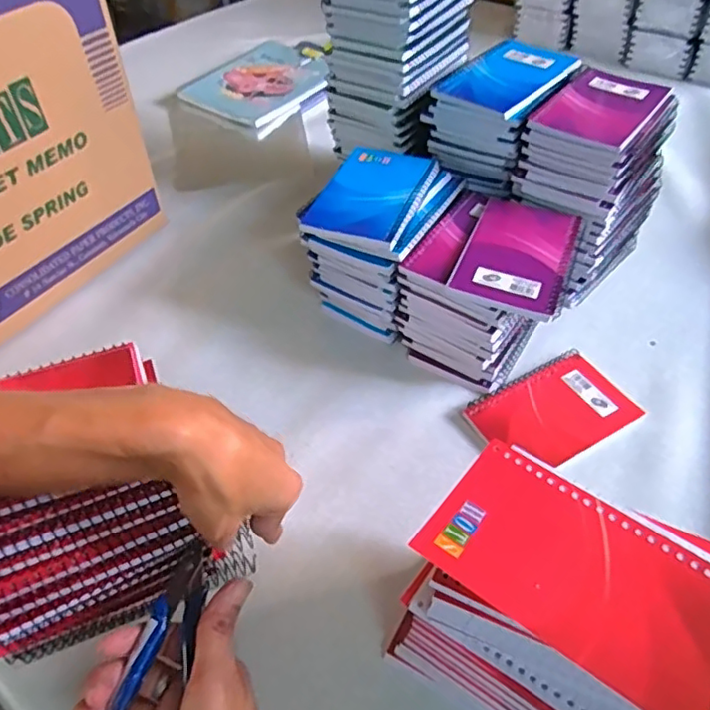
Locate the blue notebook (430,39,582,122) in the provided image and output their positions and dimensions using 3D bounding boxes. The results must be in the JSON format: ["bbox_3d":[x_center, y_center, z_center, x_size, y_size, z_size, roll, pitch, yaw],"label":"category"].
[{"bbox_3d":[0.147,-0.264,0.563,0.084,0.013,0.134,31,55,26],"label":"blue notebook"}]

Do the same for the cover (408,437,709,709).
[{"bbox_3d":[0.100,0.094,0.268,0.127,0.005,0.076,30,53,26],"label":"cover"}]

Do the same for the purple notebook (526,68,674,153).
[{"bbox_3d":[0.218,-0.219,0.524,0.083,0.011,0.127,29,55,24],"label":"purple notebook"}]

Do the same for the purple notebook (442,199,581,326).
[{"bbox_3d":[0.135,-0.086,0.492,0.083,0.011,0.141,17,50,16],"label":"purple notebook"}]

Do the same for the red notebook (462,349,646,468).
[{"bbox_3d":[0.164,0.047,0.501,0.129,0.007,0.084,-23,50,-21],"label":"red notebook"}]

